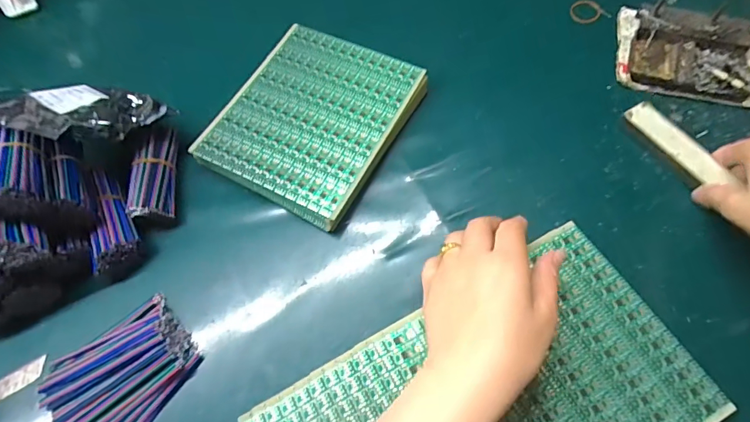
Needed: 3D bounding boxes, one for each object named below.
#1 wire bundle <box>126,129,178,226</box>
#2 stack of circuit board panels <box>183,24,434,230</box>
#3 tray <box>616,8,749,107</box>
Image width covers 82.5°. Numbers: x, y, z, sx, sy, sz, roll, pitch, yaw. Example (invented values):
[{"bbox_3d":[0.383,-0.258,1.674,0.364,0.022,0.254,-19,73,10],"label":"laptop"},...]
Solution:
[{"bbox_3d":[-0.211,-0.030,0.413,0.040,0.040,0.098,-8,64,0],"label":"wire bundle"},{"bbox_3d":[-0.062,-0.095,0.442,0.167,0.029,0.194,25,68,13],"label":"stack of circuit board panels"},{"bbox_3d":[0.341,-0.173,0.460,0.146,0.030,0.117,19,67,11],"label":"tray"}]

